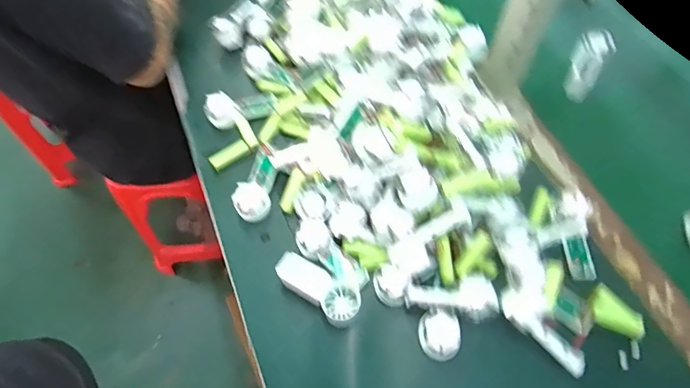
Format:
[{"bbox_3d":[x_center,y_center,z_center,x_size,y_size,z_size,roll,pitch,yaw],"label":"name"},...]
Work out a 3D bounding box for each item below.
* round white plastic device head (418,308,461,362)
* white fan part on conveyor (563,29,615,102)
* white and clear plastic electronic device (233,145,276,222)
[{"bbox_3d":[0.093,0.138,0.415,0.036,0.028,0.043,-11,63,-4],"label":"round white plastic device head"},{"bbox_3d":[0.335,-0.180,0.589,0.048,0.027,0.102,26,80,14],"label":"white fan part on conveyor"},{"bbox_3d":[-0.104,-0.014,0.517,0.038,0.028,0.094,5,50,4],"label":"white and clear plastic electronic device"}]

